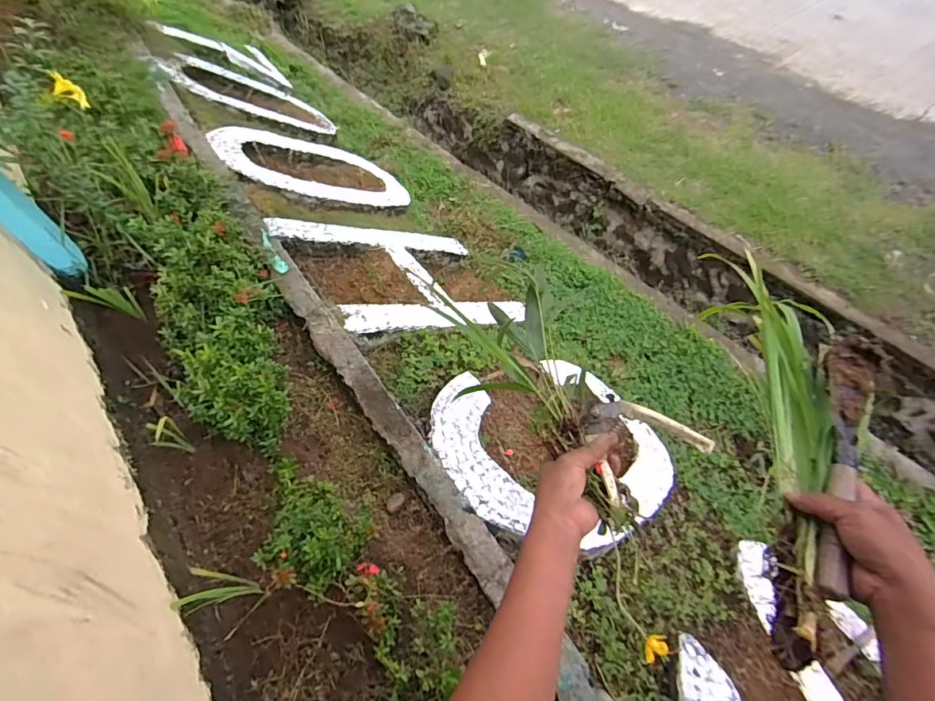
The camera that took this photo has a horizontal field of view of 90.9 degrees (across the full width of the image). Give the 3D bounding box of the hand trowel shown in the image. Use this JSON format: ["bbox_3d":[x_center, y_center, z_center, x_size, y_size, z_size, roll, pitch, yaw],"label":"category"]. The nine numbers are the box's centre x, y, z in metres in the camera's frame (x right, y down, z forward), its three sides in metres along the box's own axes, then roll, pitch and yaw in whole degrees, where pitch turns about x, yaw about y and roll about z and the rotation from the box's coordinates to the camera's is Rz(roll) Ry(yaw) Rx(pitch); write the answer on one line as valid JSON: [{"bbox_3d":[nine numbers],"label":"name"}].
[{"bbox_3d":[0.361,0.094,0.444,0.041,0.029,0.279,25,61,16],"label":"hand trowel"}]

